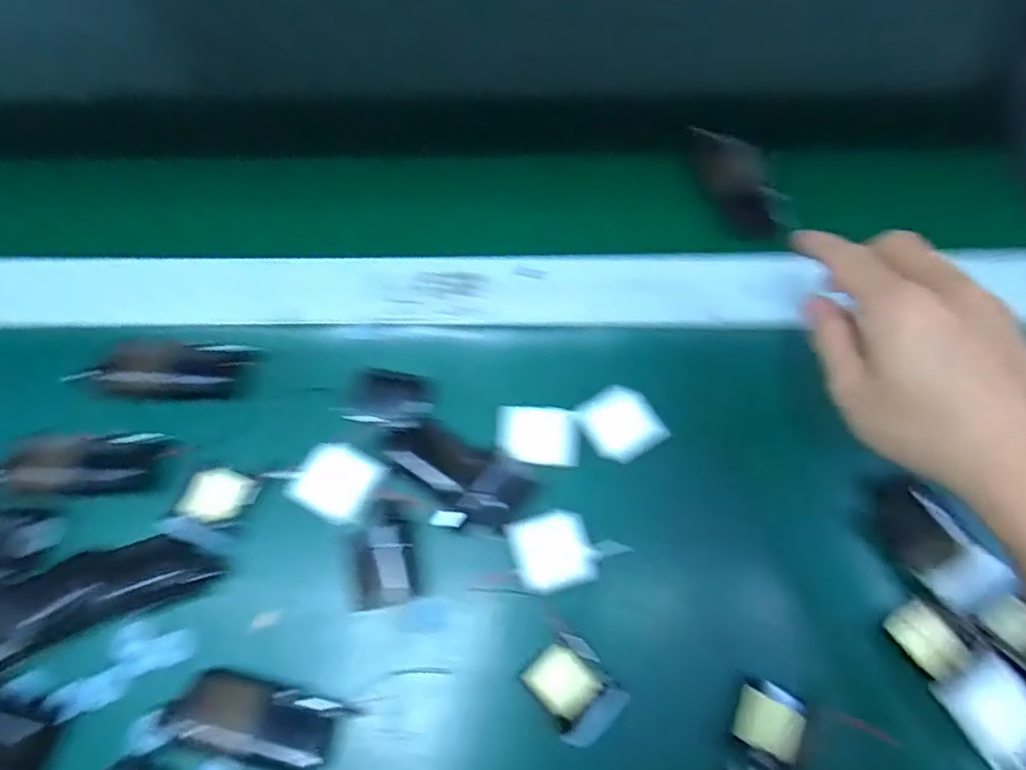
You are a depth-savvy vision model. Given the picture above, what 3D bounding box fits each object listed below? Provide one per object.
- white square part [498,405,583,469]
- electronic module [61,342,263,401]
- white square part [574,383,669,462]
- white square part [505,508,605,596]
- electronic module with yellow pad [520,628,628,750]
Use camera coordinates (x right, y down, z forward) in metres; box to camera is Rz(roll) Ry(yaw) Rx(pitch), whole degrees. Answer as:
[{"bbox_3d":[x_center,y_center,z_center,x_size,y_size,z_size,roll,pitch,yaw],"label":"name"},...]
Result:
[{"bbox_3d":[0.015,0.030,0.360,0.049,0.008,0.035,5,71,3],"label":"white square part"},{"bbox_3d":[-0.210,-0.009,0.371,0.102,0.011,0.034,-1,70,1],"label":"electronic module"},{"bbox_3d":[0.064,0.023,0.362,0.043,0.006,0.044,-28,72,-9],"label":"white square part"},{"bbox_3d":[0.022,0.090,0.328,0.042,0.011,0.040,-16,71,-5],"label":"white square part"},{"bbox_3d":[0.032,0.158,0.315,0.037,0.013,0.045,-39,74,-12],"label":"electronic module with yellow pad"}]

